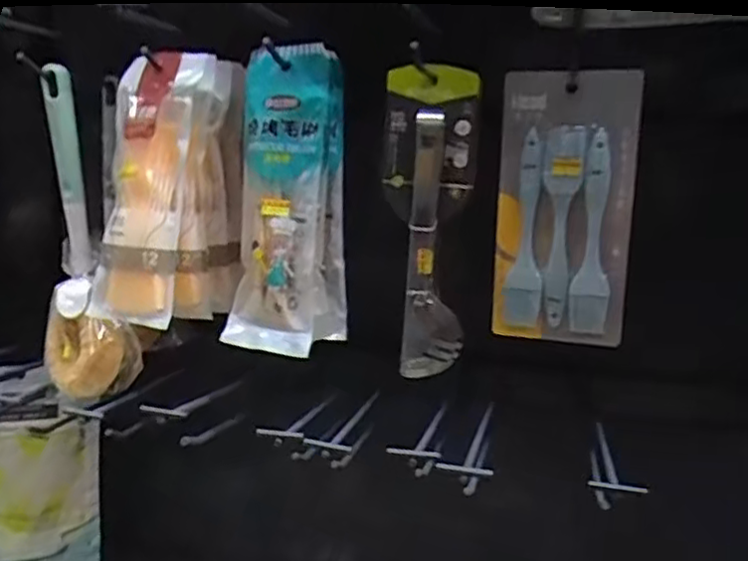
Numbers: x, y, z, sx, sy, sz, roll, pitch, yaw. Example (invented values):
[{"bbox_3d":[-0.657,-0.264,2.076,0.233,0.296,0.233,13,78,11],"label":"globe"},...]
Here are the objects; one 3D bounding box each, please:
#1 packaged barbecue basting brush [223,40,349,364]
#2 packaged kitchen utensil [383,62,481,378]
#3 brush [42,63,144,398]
[{"bbox_3d":[-0.069,-0.067,0.565,0.093,0.237,0.054,1,10,-6],"label":"packaged barbecue basting brush"},{"bbox_3d":[0.045,-0.047,0.589,0.075,0.256,0.065,3,10,2],"label":"packaged kitchen utensil"},{"bbox_3d":[-0.257,-0.041,0.614,0.065,0.283,0.094,-4,11,-32],"label":"brush"}]

